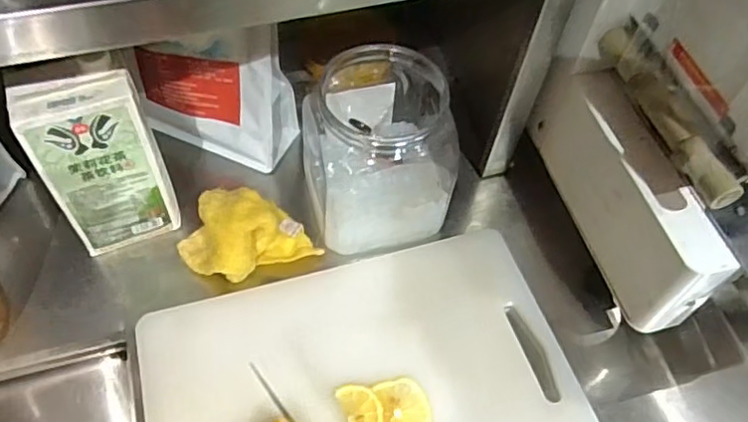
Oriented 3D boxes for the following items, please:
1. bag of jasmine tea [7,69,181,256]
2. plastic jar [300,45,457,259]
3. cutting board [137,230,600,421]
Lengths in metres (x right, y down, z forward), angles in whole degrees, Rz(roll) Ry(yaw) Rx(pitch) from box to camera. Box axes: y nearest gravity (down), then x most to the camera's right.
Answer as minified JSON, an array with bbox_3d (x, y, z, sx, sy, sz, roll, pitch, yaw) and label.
[{"bbox_3d":[-0.247,-0.042,0.569,0.097,0.183,0.051,-16,58,-15],"label":"bag of jasmine tea"},{"bbox_3d":[0.002,-0.074,0.622,0.129,0.148,0.154,-13,57,-13],"label":"plastic jar"},{"bbox_3d":[0.000,0.167,0.545,0.377,0.015,0.271,-13,57,-14],"label":"cutting board"}]

